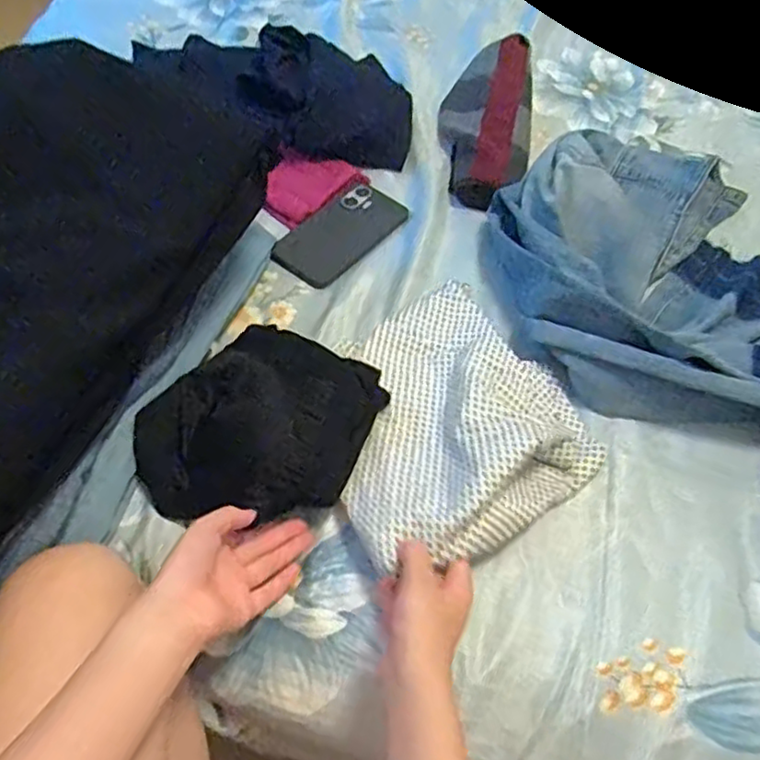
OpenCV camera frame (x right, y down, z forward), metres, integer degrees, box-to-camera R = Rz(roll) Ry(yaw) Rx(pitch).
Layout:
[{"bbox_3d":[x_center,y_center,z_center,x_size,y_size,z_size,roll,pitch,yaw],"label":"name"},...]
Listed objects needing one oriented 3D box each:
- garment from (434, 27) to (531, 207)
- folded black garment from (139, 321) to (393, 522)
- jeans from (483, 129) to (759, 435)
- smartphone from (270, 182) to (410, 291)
[{"bbox_3d":[0.136,-0.336,0.863,0.115,0.056,0.302,6,56,0],"label":"garment"},{"bbox_3d":[-0.104,0.042,0.562,0.167,0.080,0.176,27,58,14],"label":"folded black garment"},{"bbox_3d":[0.304,-0.134,0.711,0.370,0.086,0.372,15,56,6],"label":"jeans"},{"bbox_3d":[-0.042,-0.171,0.769,0.081,0.016,0.165,37,61,19],"label":"smartphone"}]

